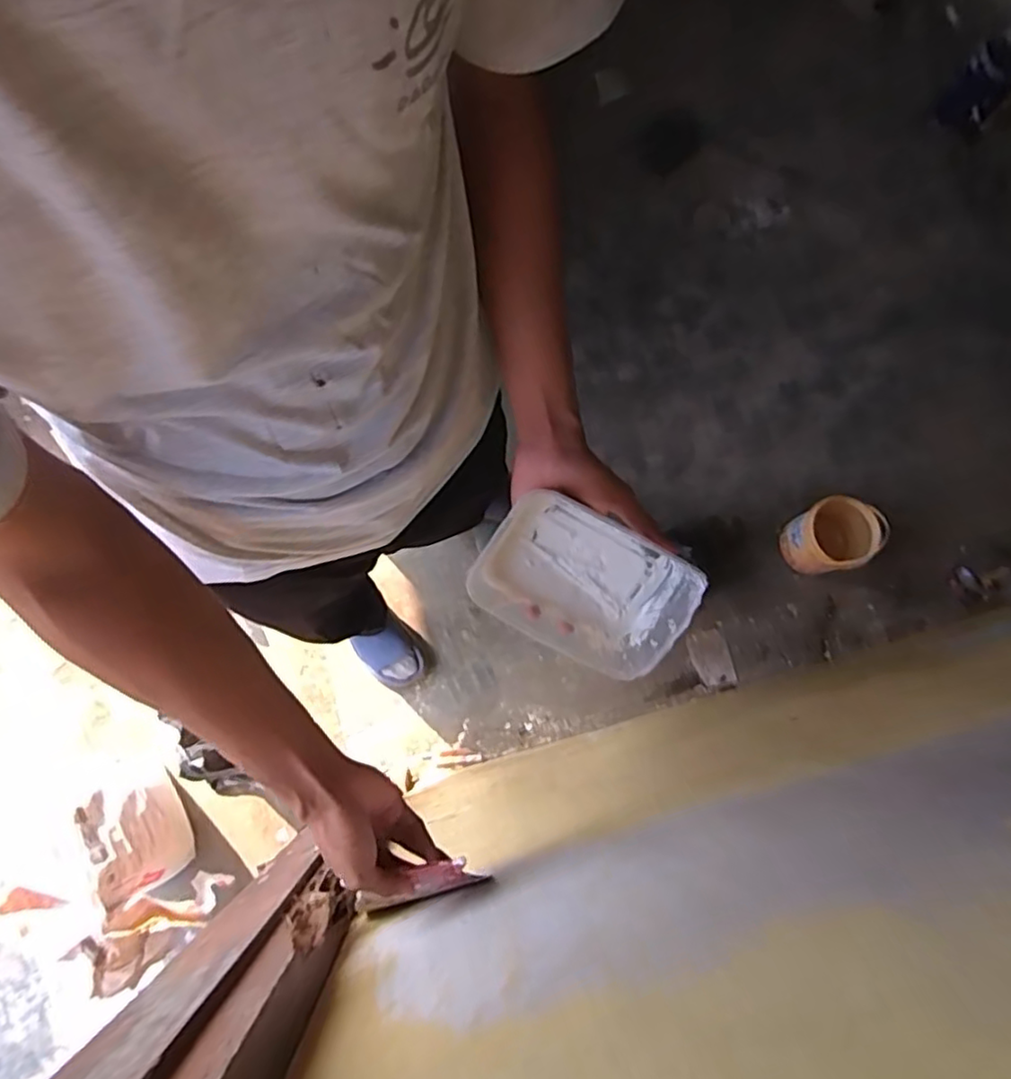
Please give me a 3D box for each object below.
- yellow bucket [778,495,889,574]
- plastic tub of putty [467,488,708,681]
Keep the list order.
[{"bbox_3d":[0.733,-0.005,1.456,0.182,0.139,0.158,-31,81,-5],"label":"yellow bucket"},{"bbox_3d":[0.064,0.040,0.534,0.168,0.069,0.108,26,78,7],"label":"plastic tub of putty"}]

